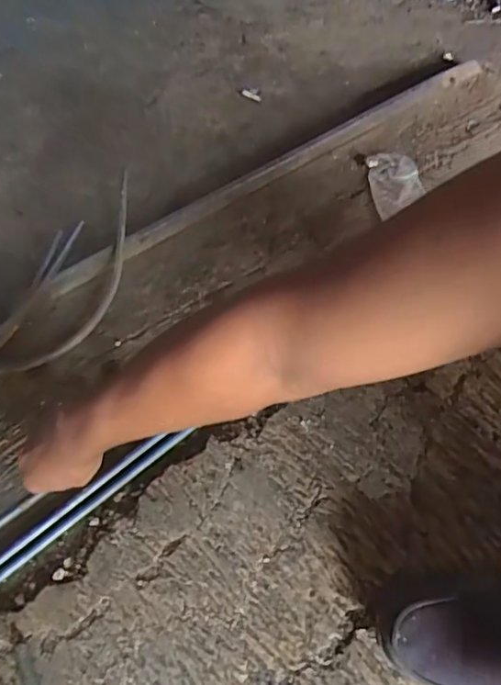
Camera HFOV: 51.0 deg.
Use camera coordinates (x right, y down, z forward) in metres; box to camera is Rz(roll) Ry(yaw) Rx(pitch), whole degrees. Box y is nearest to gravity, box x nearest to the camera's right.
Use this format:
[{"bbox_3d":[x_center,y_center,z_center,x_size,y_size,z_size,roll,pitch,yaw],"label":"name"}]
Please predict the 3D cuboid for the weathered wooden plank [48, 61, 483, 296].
[{"bbox_3d":[0.085,-0.322,0.906,0.921,0.039,0.040,-32,62,-19],"label":"weathered wooden plank"}]

